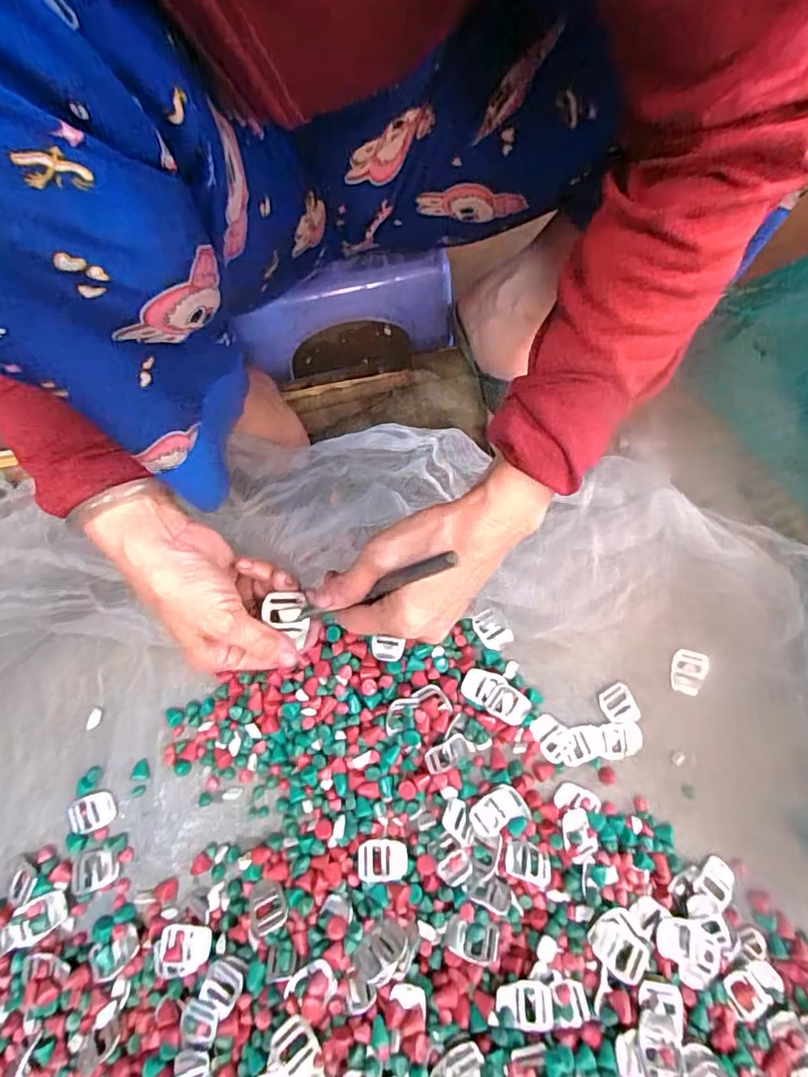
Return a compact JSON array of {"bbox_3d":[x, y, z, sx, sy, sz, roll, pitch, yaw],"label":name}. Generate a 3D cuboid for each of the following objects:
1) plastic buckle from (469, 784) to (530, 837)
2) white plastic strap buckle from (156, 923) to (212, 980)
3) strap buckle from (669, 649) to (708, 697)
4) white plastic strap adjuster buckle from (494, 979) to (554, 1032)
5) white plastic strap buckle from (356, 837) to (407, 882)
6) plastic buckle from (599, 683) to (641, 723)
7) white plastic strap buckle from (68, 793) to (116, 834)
[{"bbox_3d":[0.079,0.229,0.453,0.048,0.007,0.030,-22,77,-6],"label":"plastic buckle"},{"bbox_3d":[-0.175,0.327,0.425,0.041,0.013,0.039,0,75,-1],"label":"white plastic strap buckle"},{"bbox_3d":[0.260,0.122,0.488,0.029,0.011,0.038,16,76,3],"label":"strap buckle"},{"bbox_3d":[0.086,0.335,0.385,0.040,0.005,0.028,1,66,2],"label":"white plastic strap adjuster buckle"},{"bbox_3d":[-0.018,0.262,0.436,0.040,0.004,0.029,2,60,-10],"label":"white plastic strap buckle"},{"bbox_3d":[0.193,0.150,0.481,0.029,0.005,0.036,-28,78,-8],"label":"plastic buckle"},{"bbox_3d":[-0.268,0.234,0.458,0.040,0.004,0.028,-15,76,-5],"label":"white plastic strap buckle"}]

